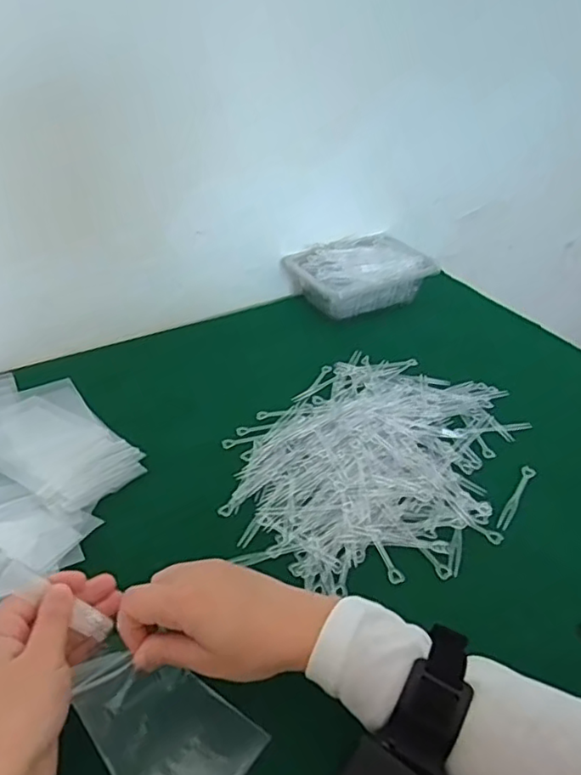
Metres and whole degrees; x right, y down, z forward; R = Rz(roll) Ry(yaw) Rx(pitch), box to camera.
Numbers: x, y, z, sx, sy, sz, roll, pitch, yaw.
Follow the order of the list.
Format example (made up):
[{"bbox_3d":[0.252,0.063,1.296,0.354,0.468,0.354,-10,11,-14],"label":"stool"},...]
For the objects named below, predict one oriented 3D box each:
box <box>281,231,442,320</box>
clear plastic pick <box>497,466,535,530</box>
[{"bbox_3d":[0.090,-0.152,0.814,0.176,0.058,0.130,-20,41,-26],"label":"box"},{"bbox_3d":[0.203,0.100,0.547,0.011,0.009,0.086,22,41,27],"label":"clear plastic pick"}]

